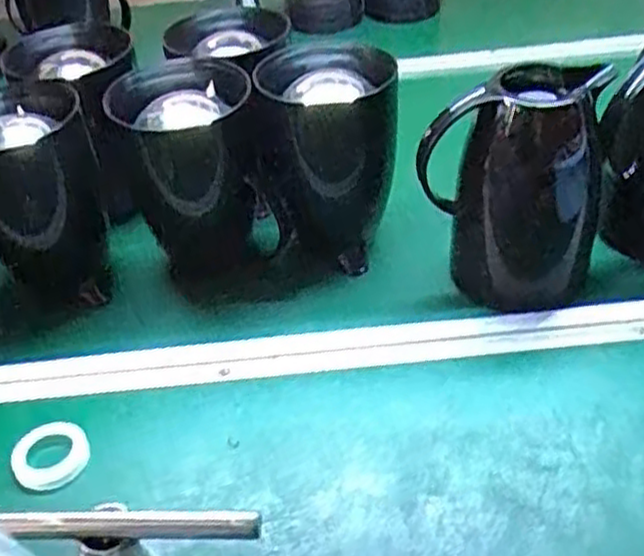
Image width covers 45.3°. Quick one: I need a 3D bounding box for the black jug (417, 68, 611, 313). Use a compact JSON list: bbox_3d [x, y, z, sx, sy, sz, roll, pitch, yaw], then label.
[{"bbox_3d":[0.171,-0.078,0.692,0.140,0.197,0.105,13,42,22],"label":"black jug"}]

